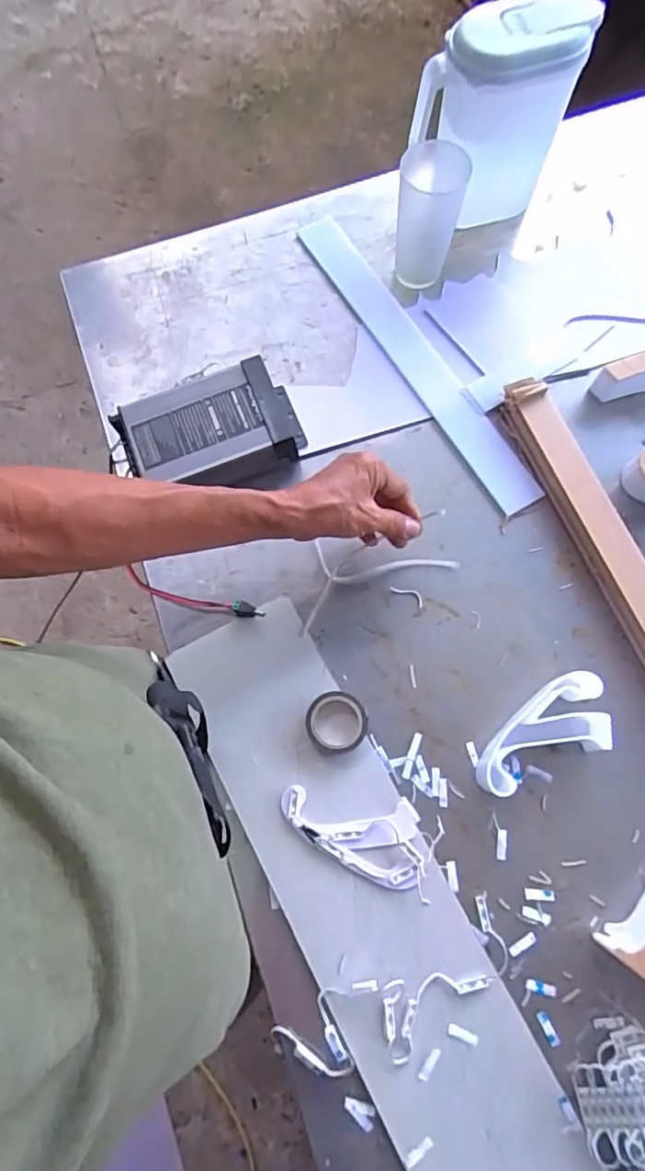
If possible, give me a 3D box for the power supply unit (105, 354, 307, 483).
[{"bbox_3d":[-0.121,-0.166,0.614,0.190,0.052,0.117,-19,74,-5],"label":"power supply unit"}]

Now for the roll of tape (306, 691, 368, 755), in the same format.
[{"bbox_3d":[0.014,0.130,0.536,0.057,0.022,0.056,0,73,1],"label":"roll of tape"}]

